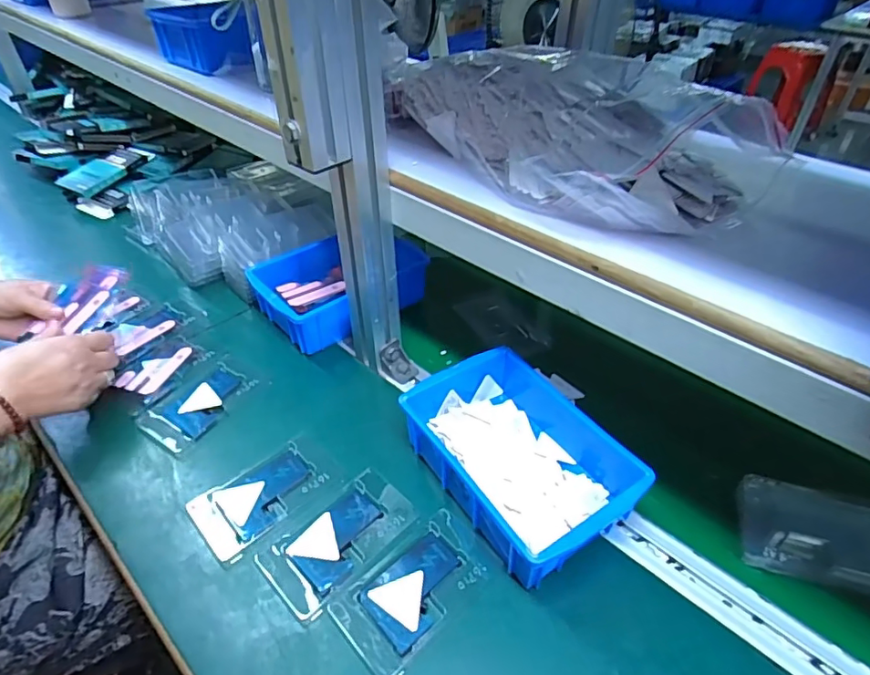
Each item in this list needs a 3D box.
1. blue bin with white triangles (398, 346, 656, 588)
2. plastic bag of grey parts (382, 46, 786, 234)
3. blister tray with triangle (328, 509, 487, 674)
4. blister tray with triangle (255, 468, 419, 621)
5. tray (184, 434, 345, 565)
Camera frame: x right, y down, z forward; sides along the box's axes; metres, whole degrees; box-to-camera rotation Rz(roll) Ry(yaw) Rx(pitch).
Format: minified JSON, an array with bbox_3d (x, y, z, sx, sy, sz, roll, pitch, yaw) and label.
[{"bbox_3d":[0.077,0.108,0.487,0.139,0.070,0.201,-23,46,-25],"label":"blue bin with white triangles"},{"bbox_3d":[0.117,-0.197,0.484,0.189,0.073,0.323,-24,46,-26],"label":"plastic bag of grey parts"},{"bbox_3d":[-0.014,0.201,0.426,0.124,0.008,0.070,-30,49,-31],"label":"blister tray with triangle"},{"bbox_3d":[-0.081,0.173,0.460,0.126,0.009,0.073,-32,50,-33],"label":"blister tray with triangle"},{"bbox_3d":[-0.154,0.142,0.488,0.122,0.006,0.075,-29,49,-31],"label":"tray"}]

